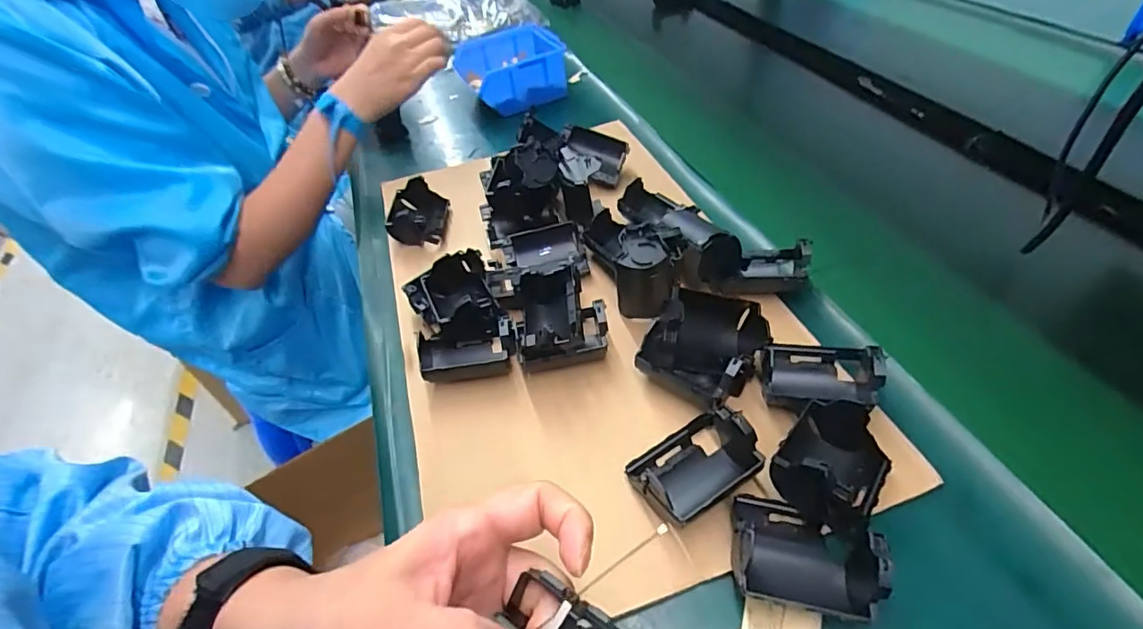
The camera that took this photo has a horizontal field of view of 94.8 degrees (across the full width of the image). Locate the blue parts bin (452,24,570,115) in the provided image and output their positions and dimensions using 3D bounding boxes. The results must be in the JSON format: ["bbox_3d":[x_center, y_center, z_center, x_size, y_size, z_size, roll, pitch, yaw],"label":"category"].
[{"bbox_3d":[-0.088,-0.351,0.758,0.129,0.077,0.161,-20,47,-12],"label":"blue parts bin"}]

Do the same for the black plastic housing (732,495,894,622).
[{"bbox_3d":[0.122,0.125,0.276,0.071,0.033,0.050,8,47,15],"label":"black plastic housing"}]

